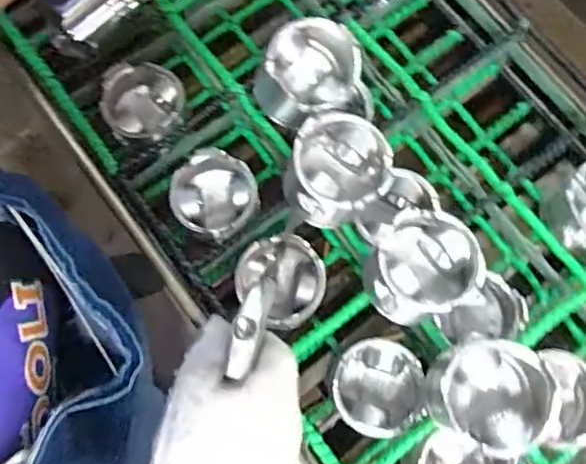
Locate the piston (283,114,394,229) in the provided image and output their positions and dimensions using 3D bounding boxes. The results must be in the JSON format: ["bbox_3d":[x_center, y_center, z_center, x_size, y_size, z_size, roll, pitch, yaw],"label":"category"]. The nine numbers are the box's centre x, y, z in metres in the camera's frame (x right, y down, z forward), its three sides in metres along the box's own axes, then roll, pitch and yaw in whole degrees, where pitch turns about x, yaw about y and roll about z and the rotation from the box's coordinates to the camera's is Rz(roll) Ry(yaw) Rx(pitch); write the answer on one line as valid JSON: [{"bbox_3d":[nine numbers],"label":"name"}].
[{"bbox_3d":[0.042,-0.057,0.557,0.095,0.087,0.092,0,75,-1],"label":"piston"}]

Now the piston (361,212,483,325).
[{"bbox_3d":[0.116,0.033,0.537,0.099,0.071,0.092,0,75,-1],"label":"piston"}]

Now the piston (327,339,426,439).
[{"bbox_3d":[0.086,0.161,0.593,0.093,0.071,0.088,0,75,-1],"label":"piston"}]

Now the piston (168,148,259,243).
[{"bbox_3d":[-0.084,-0.034,0.641,0.089,0.064,0.093,-26,76,-7],"label":"piston"}]

